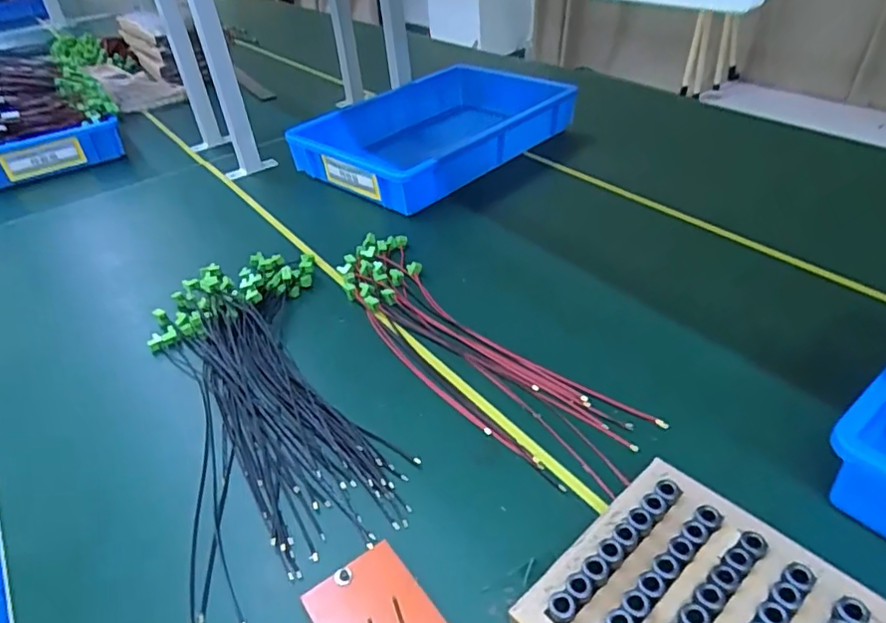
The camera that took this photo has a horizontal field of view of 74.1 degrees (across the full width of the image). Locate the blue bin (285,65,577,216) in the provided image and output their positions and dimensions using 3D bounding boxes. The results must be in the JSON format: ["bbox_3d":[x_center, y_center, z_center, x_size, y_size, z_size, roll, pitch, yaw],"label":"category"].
[{"bbox_3d":[-0.004,-0.320,1.035,0.311,0.089,0.471,24,47,33],"label":"blue bin"}]

